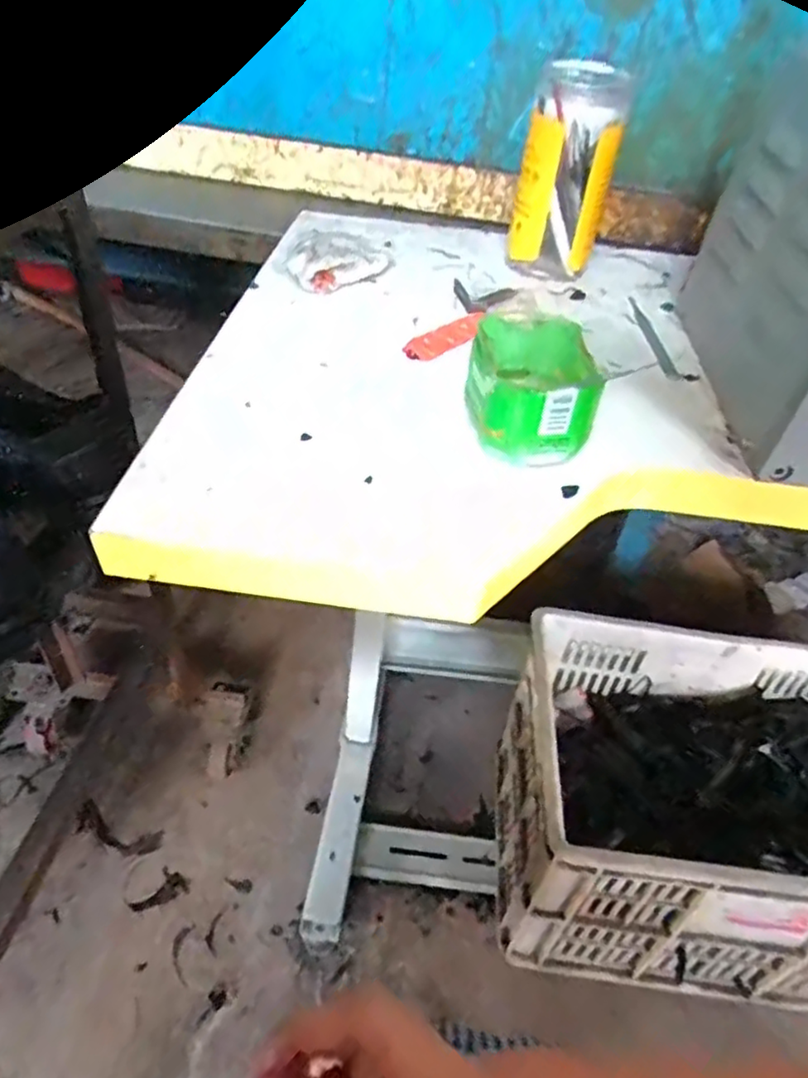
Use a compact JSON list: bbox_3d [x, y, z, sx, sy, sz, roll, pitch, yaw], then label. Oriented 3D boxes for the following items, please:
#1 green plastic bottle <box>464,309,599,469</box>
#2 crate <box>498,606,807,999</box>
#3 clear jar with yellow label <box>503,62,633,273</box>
[{"bbox_3d":[0.085,-0.101,0.438,0.083,0.062,0.097,6,43,-1],"label":"green plastic bottle"},{"bbox_3d":[0.398,0.337,0.843,0.499,0.300,0.343,9,43,2],"label":"crate"},{"bbox_3d":[0.150,-0.333,0.604,0.082,0.169,0.071,13,43,7],"label":"clear jar with yellow label"}]

